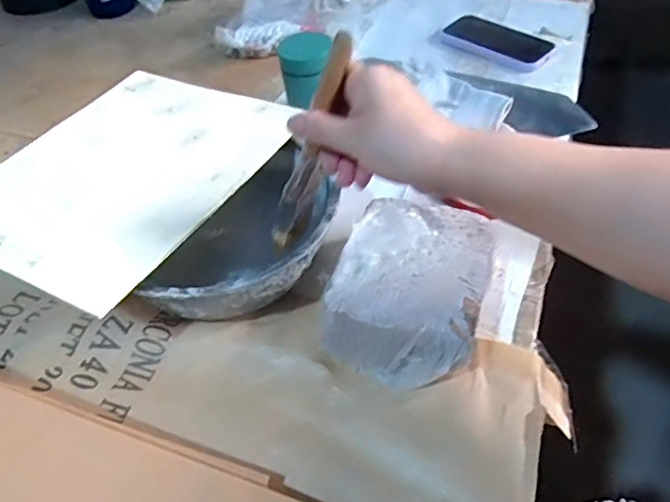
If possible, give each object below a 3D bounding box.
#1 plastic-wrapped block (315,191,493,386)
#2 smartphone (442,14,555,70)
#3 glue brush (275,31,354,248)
[{"bbox_3d":[0.059,0.031,0.450,0.118,0.064,0.149,11,51,15],"label":"plastic-wrapped block"},{"bbox_3d":[0.223,-0.294,0.772,0.151,0.014,0.078,30,58,28],"label":"smartphone"},{"bbox_3d":[-0.016,-0.074,0.398,0.022,0.160,0.016,-9,41,-39],"label":"glue brush"}]

